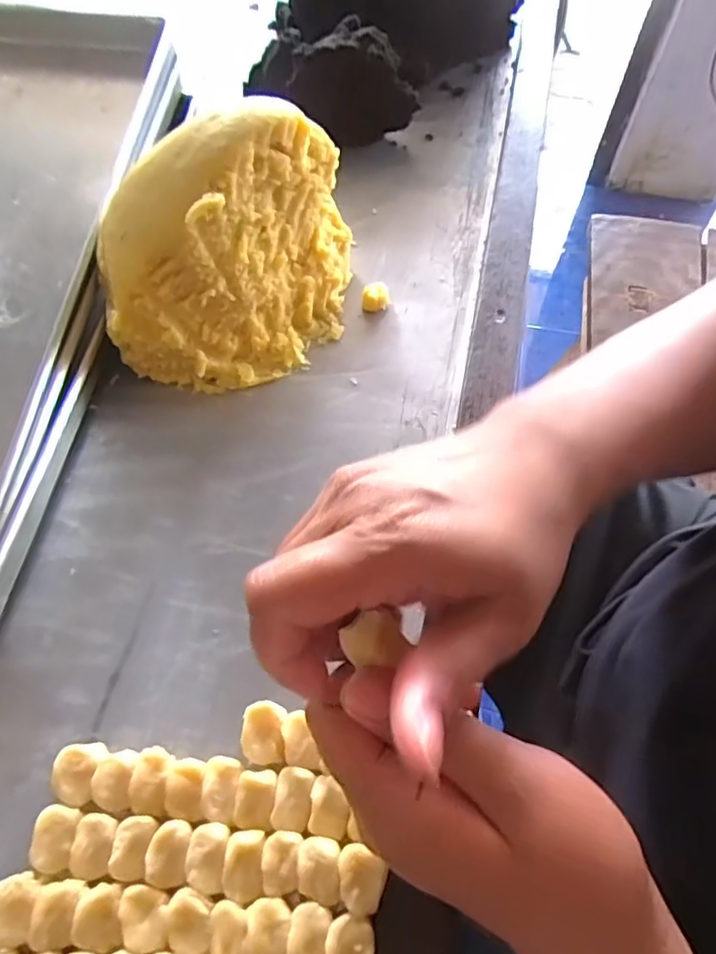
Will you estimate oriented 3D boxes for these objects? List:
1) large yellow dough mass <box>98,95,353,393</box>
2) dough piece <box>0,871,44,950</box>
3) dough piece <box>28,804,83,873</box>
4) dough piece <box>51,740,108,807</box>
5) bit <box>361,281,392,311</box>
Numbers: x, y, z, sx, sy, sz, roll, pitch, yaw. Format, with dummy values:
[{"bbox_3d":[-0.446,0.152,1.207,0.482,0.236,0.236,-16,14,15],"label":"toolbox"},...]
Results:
[{"bbox_3d":[-0.083,-0.156,0.383,0.154,0.140,0.133,-2,59,-1],"label":"large yellow dough mass"},{"bbox_3d":[-0.143,0.183,0.245,0.017,0.019,0.025,5,59,3],"label":"dough piece"},{"bbox_3d":[-0.133,0.161,0.259,0.017,0.019,0.024,7,59,5],"label":"dough piece"},{"bbox_3d":[-0.131,0.140,0.274,0.020,0.018,0.026,13,60,8],"label":"dough piece"},{"bbox_3d":[0.014,-0.136,0.438,0.021,0.019,0.014,-1,59,0],"label":"bit"}]

